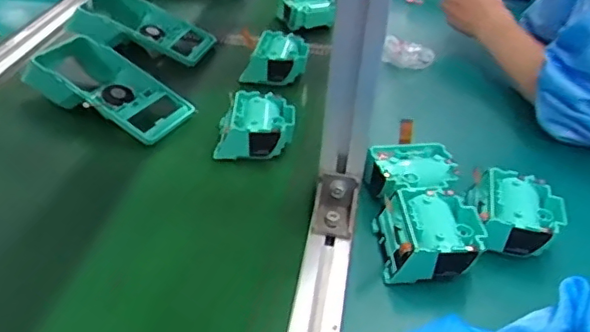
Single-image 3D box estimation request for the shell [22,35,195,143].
[{"bbox_3d":[-0.214,-0.087,0.645,0.192,0.061,0.092,18,35,23],"label":"shell"}]

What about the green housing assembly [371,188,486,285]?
[{"bbox_3d":[0.111,0.057,0.484,0.081,0.046,0.081,2,32,-1],"label":"green housing assembly"}]

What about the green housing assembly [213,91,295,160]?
[{"bbox_3d":[-0.041,-0.039,0.605,0.076,0.048,0.070,4,32,2],"label":"green housing assembly"}]

